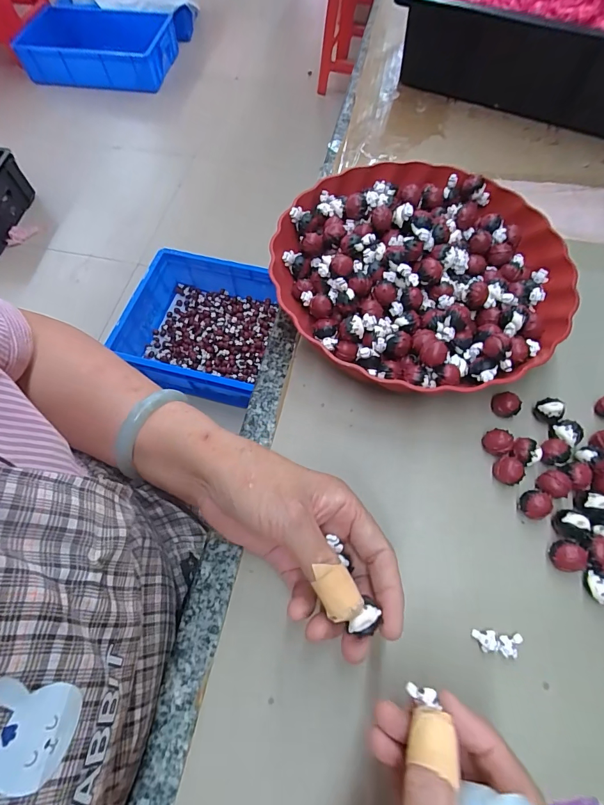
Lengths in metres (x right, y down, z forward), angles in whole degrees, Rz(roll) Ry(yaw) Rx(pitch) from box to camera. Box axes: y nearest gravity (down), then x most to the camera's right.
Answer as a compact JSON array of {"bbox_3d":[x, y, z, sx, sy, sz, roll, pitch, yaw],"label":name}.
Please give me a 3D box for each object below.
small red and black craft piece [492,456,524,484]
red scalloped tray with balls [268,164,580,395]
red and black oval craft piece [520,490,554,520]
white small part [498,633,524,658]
[{"bbox_3d":[0.151,0.051,0.283,0.017,0.017,0.020,-24,66,-10],"label":"small red and black craft piece"},{"bbox_3d":[0.102,-0.113,0.340,0.252,0.060,0.244,-29,67,-12],"label":"red scalloped tray with balls"},{"bbox_3d":[0.165,0.073,0.271,0.019,0.019,0.017,6,65,4],"label":"red and black oval craft piece"},{"bbox_3d":[0.131,0.153,0.240,0.017,0.004,0.012,-5,65,-1],"label":"white small part"}]

